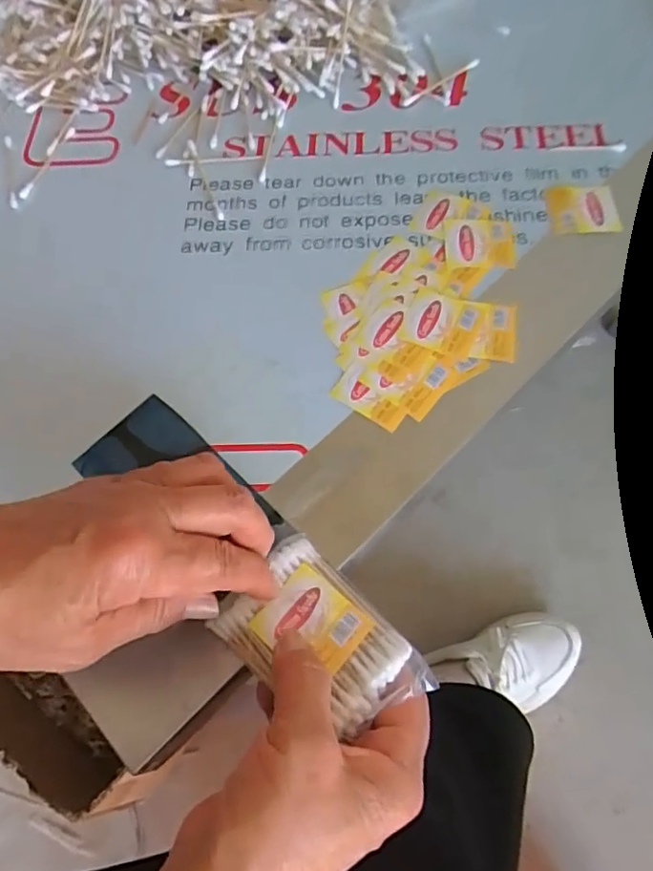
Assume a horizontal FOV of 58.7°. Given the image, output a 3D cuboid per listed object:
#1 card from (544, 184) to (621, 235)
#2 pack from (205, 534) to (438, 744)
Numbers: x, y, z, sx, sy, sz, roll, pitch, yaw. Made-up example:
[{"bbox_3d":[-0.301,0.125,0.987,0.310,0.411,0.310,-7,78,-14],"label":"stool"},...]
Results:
[{"bbox_3d":[0.168,-0.150,0.380,0.044,0.004,0.041,-1,66,2],"label":"card"},{"bbox_3d":[-0.004,0.094,0.261,0.059,0.010,0.087,-41,70,-14],"label":"pack"}]

